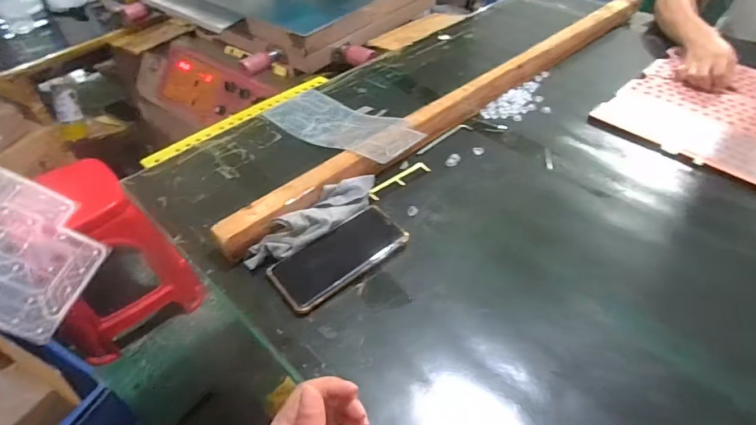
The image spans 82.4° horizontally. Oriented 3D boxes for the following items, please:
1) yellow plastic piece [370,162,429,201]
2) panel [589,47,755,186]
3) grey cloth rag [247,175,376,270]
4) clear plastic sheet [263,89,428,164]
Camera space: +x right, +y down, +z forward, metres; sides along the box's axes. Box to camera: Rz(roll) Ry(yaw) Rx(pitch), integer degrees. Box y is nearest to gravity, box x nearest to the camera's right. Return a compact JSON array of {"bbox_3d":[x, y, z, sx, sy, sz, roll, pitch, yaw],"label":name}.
[{"bbox_3d":[0.031,-0.047,0.631,0.104,0.005,0.023,-29,52,-25],"label":"yellow plastic piece"},{"bbox_3d":[0.606,-0.180,0.750,0.359,0.008,0.318,-35,54,-28],"label":"panel"},{"bbox_3d":[-0.079,0.007,0.550,0.194,0.032,0.043,-34,54,-28],"label":"grey cloth rag"},{"bbox_3d":[-0.070,-0.155,0.720,0.314,0.041,0.125,33,55,29],"label":"clear plastic sheet"}]

